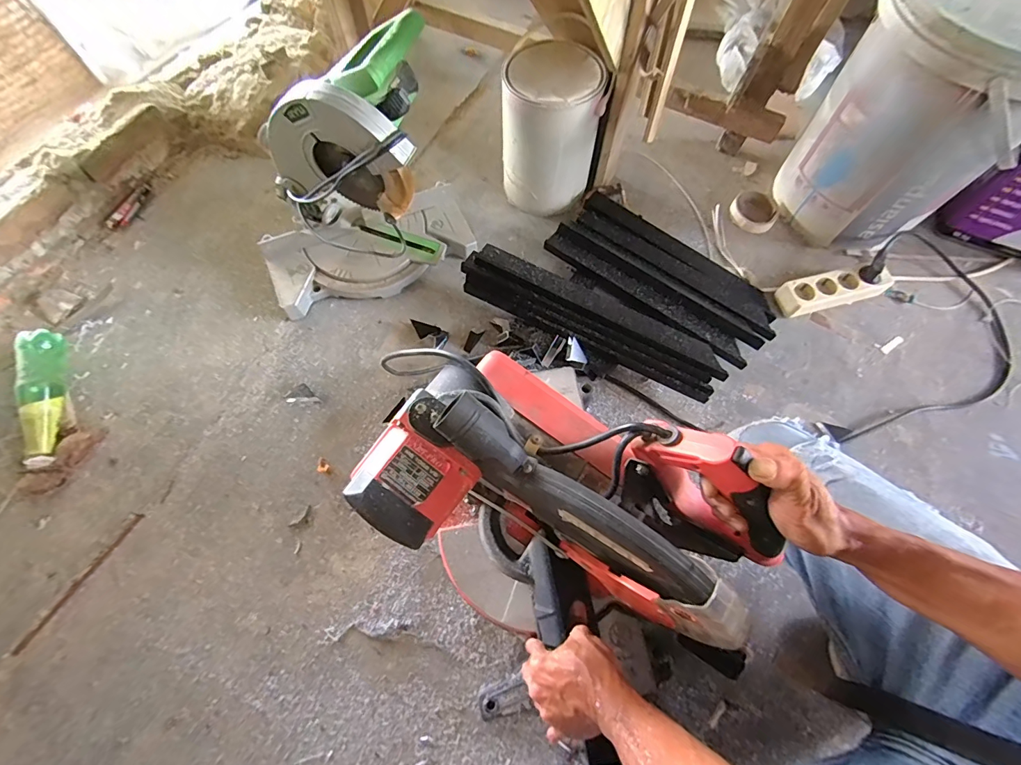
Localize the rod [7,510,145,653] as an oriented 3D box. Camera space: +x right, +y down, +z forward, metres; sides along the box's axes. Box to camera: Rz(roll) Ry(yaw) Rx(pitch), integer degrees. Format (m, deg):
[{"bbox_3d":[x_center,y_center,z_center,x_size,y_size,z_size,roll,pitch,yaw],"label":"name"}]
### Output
[{"bbox_3d":[-0.615,0.283,0.629,0.013,0.004,0.209,29,68,9],"label":"rod"}]

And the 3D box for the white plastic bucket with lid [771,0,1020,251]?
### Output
[{"bbox_3d":[0.680,-0.444,0.763,0.277,0.406,0.284,1,67,-2],"label":"white plastic bucket with lid"}]

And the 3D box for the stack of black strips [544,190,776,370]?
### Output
[{"bbox_3d":[0.290,-0.206,0.827,0.413,0.034,0.189,36,70,12],"label":"stack of black strips"}]

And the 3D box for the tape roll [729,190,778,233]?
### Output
[{"bbox_3d":[0.511,-0.360,0.915,0.093,0.026,0.108,37,70,12],"label":"tape roll"}]

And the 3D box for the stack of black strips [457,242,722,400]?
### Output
[{"bbox_3d":[0.131,-0.109,0.753,0.454,0.073,0.074,28,69,9],"label":"stack of black strips"}]

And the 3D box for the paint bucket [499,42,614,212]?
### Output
[{"bbox_3d":[0.074,-0.477,0.836,0.172,0.229,0.173,1,67,-3],"label":"paint bucket"}]

